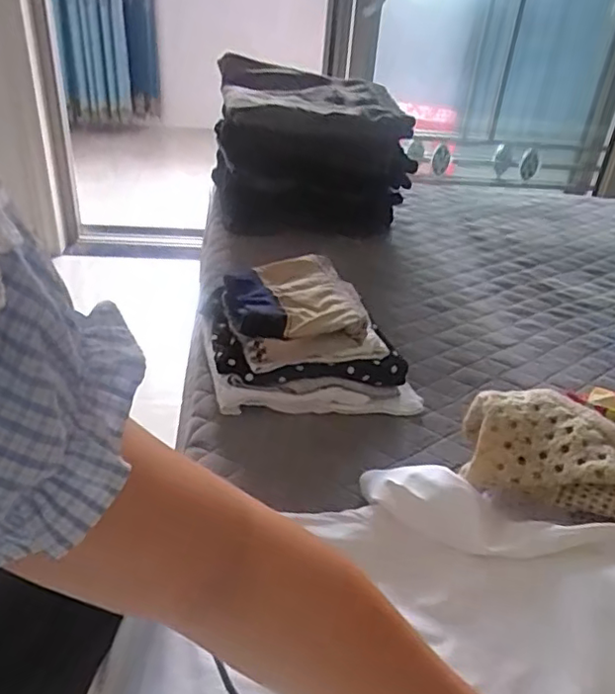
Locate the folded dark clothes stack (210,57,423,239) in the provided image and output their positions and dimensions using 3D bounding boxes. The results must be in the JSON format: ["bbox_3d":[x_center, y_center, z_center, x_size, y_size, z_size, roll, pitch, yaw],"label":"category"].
[{"bbox_3d":[0.008,-0.381,1.188,0.354,0.263,0.302,-1,34,-12],"label":"folded dark clothes stack"}]

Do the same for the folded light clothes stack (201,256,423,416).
[{"bbox_3d":[-0.001,-0.018,0.772,0.242,0.113,0.203,-3,35,-13],"label":"folded light clothes stack"}]

